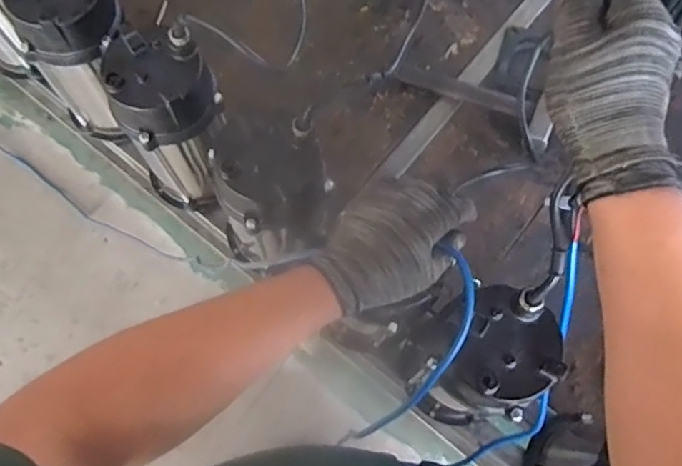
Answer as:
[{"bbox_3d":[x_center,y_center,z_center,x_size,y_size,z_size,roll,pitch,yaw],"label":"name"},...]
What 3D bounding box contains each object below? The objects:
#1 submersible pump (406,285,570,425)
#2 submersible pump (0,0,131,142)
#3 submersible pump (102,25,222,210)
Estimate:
[{"bbox_3d":[0.141,0.146,0.631,0.120,0.240,0.133,34,75,9],"label":"submersible pump"},{"bbox_3d":[-0.333,-0.238,0.748,0.126,0.252,0.114,-29,75,-10],"label":"submersible pump"},{"bbox_3d":[-0.201,-0.120,0.711,0.125,0.247,0.147,-24,75,-9],"label":"submersible pump"}]

